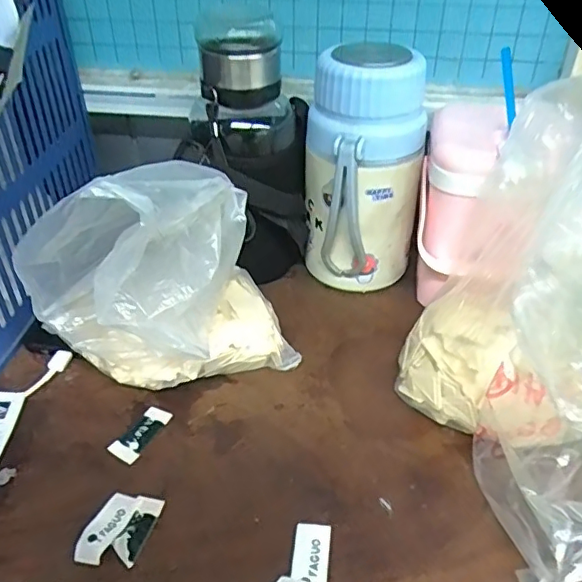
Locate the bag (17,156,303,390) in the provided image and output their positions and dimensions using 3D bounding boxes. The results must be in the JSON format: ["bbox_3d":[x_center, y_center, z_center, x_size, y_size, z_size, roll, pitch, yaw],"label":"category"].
[{"bbox_3d":[-0.073,-0.001,0.371,0.160,0.180,0.086,-31,48,-33],"label":"bag"}]

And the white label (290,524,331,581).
[{"bbox_3d":[0.011,0.154,0.320,0.020,0.004,0.047,5,39,6],"label":"white label"}]

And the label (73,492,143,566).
[{"bbox_3d":[-0.109,0.139,0.335,0.020,0.007,0.046,15,41,18],"label":"label"}]

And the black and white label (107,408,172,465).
[{"bbox_3d":[-0.105,0.100,0.396,0.018,0.006,0.045,20,43,24],"label":"black and white label"}]

